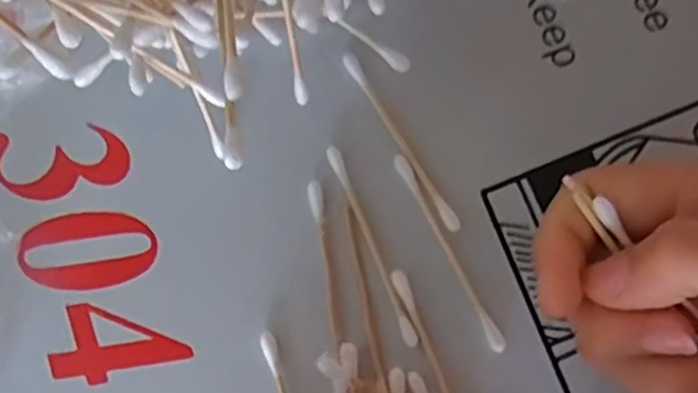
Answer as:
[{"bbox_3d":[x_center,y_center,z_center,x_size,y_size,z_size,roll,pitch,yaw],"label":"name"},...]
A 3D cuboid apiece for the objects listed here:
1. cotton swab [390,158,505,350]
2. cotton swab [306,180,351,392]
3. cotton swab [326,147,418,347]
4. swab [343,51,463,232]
[{"bbox_3d":[0.033,0.018,0.232,0.005,0.004,0.071,-26,81,-6],"label":"cotton swab"},{"bbox_3d":[-0.007,0.030,0.230,0.005,0.004,0.072,-8,79,-3],"label":"cotton swab"},{"bbox_3d":[0.007,0.016,0.233,0.005,0.004,0.070,-22,80,-5],"label":"cotton swab"},{"bbox_3d":[0.018,-0.019,0.239,0.005,0.004,0.070,-30,81,-7],"label":"swab"}]

